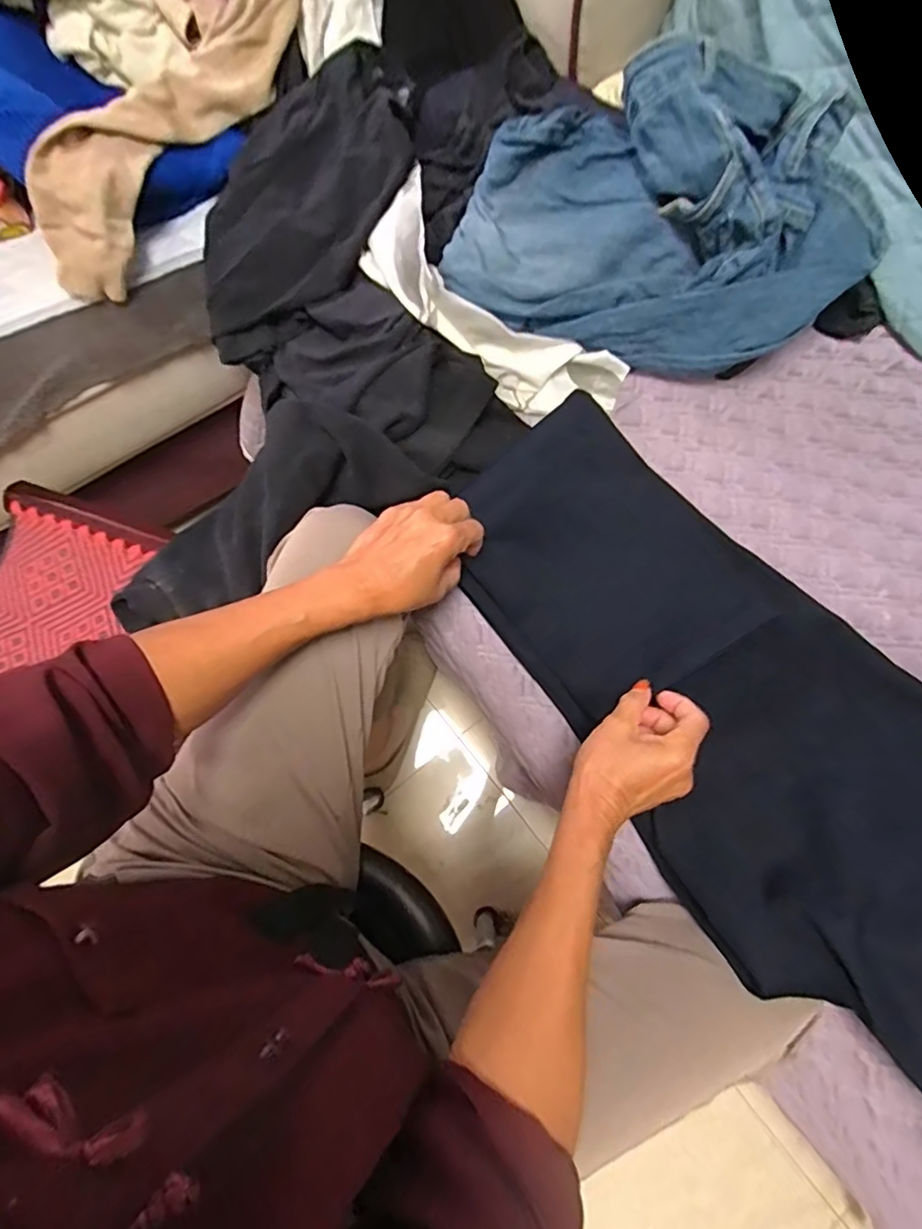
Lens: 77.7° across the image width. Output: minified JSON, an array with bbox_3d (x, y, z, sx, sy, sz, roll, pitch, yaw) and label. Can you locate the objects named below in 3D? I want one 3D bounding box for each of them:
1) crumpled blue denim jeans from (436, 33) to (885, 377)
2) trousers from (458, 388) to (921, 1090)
[{"bbox_3d":[0.171,-0.342,0.516,0.359,0.161,0.214,-7,76,-2],"label":"crumpled blue denim jeans"},{"bbox_3d":[0.278,0.130,0.458,0.255,0.129,0.728,-41,74,-10],"label":"trousers"}]

